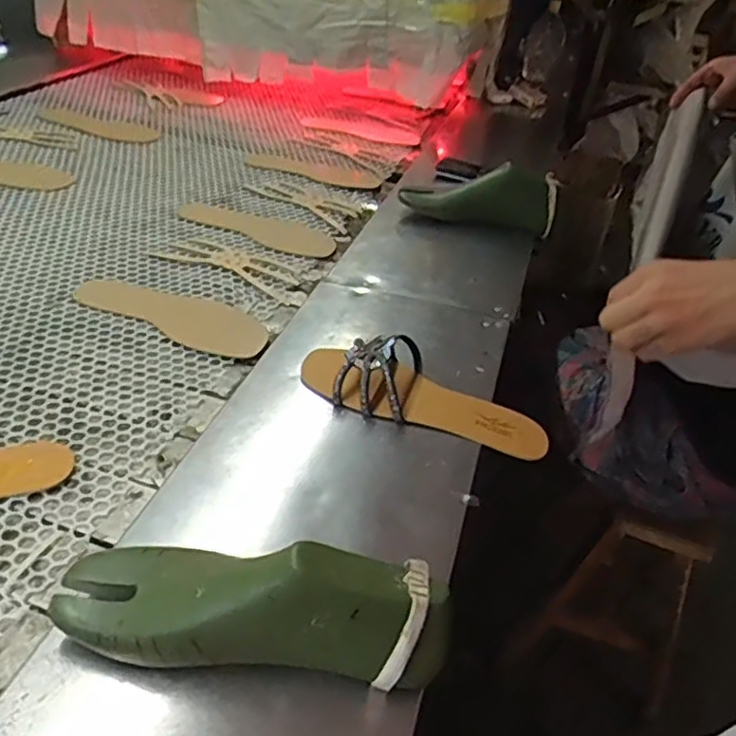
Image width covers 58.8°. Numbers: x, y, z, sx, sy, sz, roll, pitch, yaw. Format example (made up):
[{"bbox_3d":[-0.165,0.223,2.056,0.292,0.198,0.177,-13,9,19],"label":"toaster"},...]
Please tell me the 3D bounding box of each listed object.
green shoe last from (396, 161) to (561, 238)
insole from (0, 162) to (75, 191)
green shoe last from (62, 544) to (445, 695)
[{"bbox_3d":[0.162,-0.253,0.958,0.221,0.087,0.066,4,36,-5],"label":"green shoe last"},{"bbox_3d":[-0.602,-0.320,1.047,0.250,0.015,0.072,14,39,7],"label":"insole"},{"bbox_3d":[-0.073,0.143,0.407,0.250,0.087,0.076,9,36,2],"label":"green shoe last"}]

